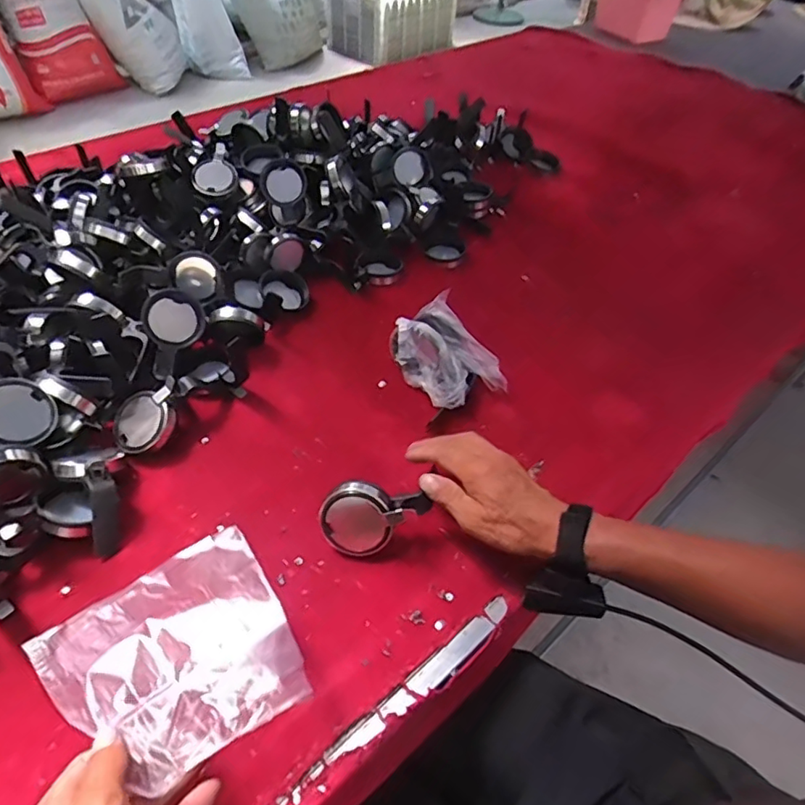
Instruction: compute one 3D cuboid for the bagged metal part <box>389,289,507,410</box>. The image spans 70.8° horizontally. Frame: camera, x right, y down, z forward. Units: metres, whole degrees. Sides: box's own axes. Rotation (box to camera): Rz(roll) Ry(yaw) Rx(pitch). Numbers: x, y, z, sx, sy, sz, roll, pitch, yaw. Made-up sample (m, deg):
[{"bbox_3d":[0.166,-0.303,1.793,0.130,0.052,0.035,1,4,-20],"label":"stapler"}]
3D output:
[{"bbox_3d":[0.051,-0.048,0.697,0.098,0.083,0.132,-32,57,-29],"label":"bagged metal part"}]

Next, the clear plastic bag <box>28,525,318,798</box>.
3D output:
[{"bbox_3d":[-0.166,0.189,0.415,0.159,0.023,0.144,-27,56,-23],"label":"clear plastic bag"}]

